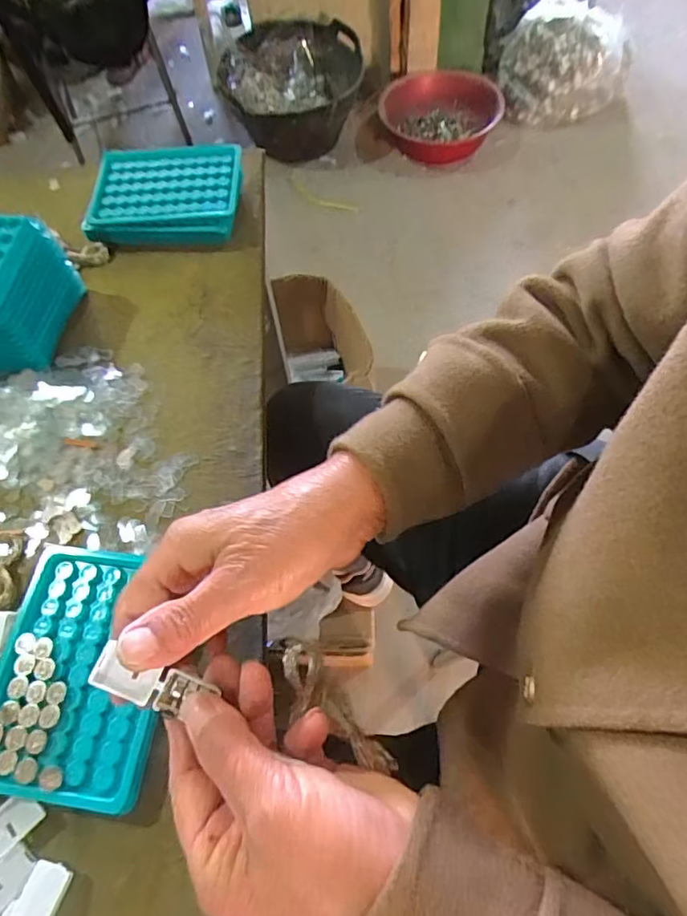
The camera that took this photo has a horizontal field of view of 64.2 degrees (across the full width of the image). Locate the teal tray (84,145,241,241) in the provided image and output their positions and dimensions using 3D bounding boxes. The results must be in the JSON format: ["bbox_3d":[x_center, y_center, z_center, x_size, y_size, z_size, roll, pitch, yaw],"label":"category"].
[{"bbox_3d":[-0.158,-0.240,0.492,0.128,0.025,0.096,0,61,2],"label":"teal tray"}]

